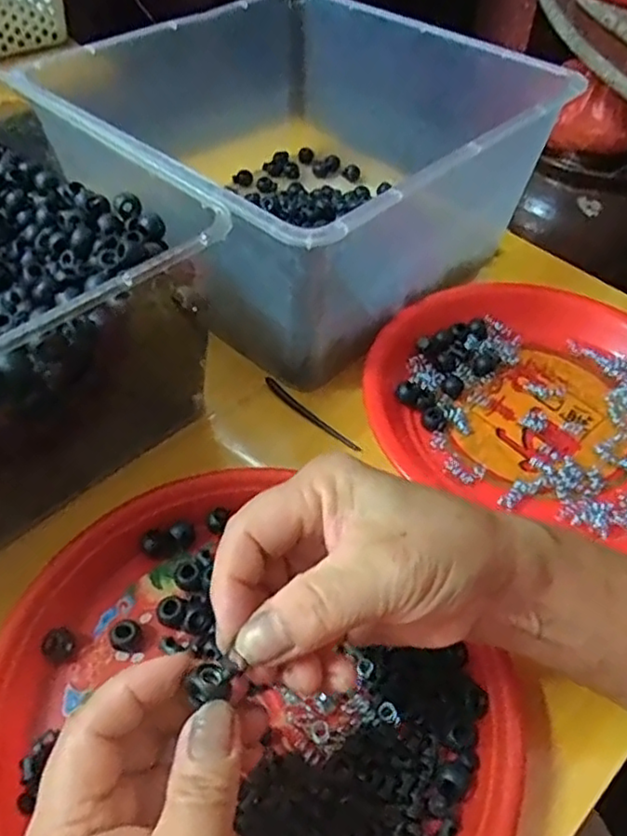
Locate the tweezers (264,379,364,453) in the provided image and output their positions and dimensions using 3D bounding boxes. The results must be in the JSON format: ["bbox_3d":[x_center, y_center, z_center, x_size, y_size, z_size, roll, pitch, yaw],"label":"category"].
[{"bbox_3d":[-0.003,-0.002,0.426,0.082,0.010,0.007,35,57,26],"label":"tweezers"}]

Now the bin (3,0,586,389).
[{"bbox_3d":[-0.012,-0.195,0.498,0.293,0.139,0.296,36,57,26],"label":"bin"}]

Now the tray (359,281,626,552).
[{"bbox_3d":[0.155,-0.015,0.428,0.226,0.026,0.193,17,50,13],"label":"tray"}]

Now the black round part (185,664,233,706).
[{"bbox_3d":[-0.034,0.089,0.217,0.014,0.010,0.013,1,49,-1],"label":"black round part"}]

